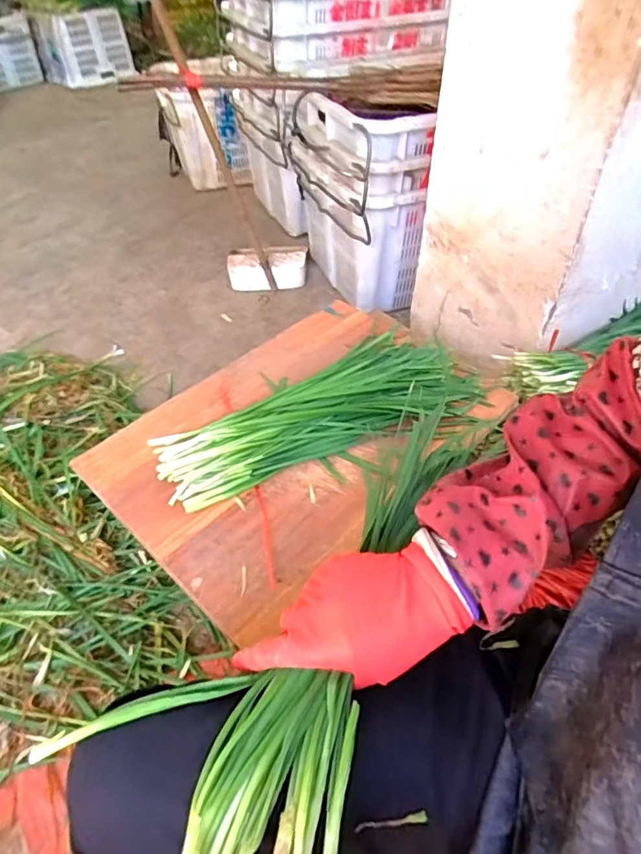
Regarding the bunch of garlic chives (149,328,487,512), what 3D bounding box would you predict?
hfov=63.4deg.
[{"bbox_3d":[-0.007,-0.031,0.735,0.454,0.058,0.183,-16,48,-14],"label":"bunch of garlic chives"}]

